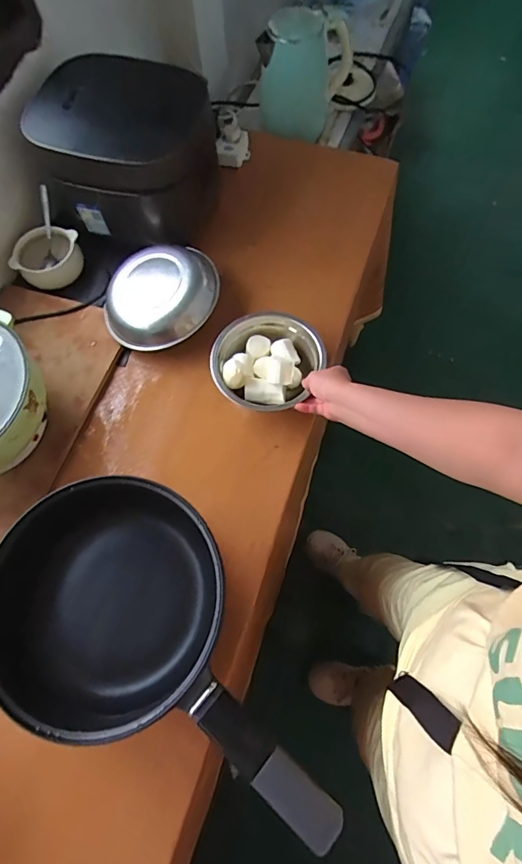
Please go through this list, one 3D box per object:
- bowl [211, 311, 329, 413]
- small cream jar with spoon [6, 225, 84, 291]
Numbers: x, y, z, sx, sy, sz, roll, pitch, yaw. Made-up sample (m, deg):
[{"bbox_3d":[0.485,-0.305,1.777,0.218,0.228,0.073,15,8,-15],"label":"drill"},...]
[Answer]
[{"bbox_3d":[0.009,-0.108,0.686,0.157,0.051,0.158,-1,69,2],"label":"bowl"},{"bbox_3d":[-0.373,-0.308,0.776,0.109,0.052,0.086,-21,70,-6],"label":"small cream jar with spoon"}]

